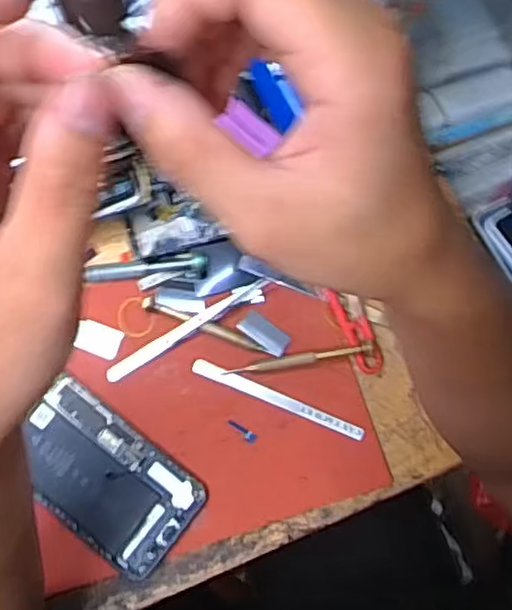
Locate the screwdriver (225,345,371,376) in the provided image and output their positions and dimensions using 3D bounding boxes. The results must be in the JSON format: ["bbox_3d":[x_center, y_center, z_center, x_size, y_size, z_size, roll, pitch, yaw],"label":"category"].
[{"bbox_3d":[0.031,0.040,0.488,0.106,0.008,0.009,-8,74,-4],"label":"screwdriver"}]

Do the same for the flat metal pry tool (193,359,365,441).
[{"bbox_3d":[0.016,0.068,0.482,0.129,0.004,0.010,23,74,5],"label":"flat metal pry tool"}]

